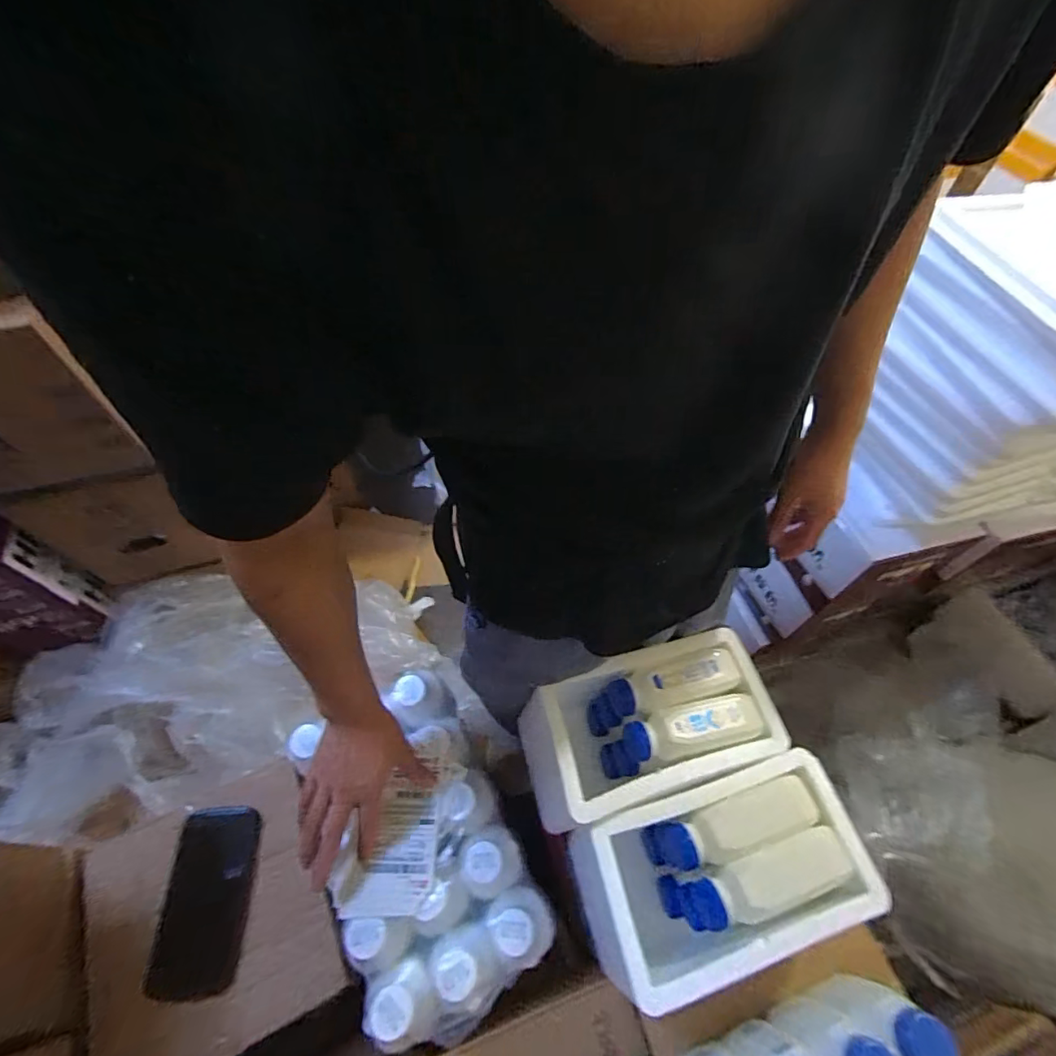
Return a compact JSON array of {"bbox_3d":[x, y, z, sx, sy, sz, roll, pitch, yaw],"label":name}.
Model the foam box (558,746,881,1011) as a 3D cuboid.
[{"bbox_3d":[0.193,0.362,0.547,0.258,0.155,0.145,-13,58,-11],"label":"foam box"}]

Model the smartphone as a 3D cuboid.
[{"bbox_3d":[-0.363,0.419,0.578,0.087,0.011,0.175,8,52,-20],"label":"smartphone"}]

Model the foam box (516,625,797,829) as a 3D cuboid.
[{"bbox_3d":[0.136,0.240,0.602,0.269,0.149,0.139,-13,58,-11],"label":"foam box"}]

